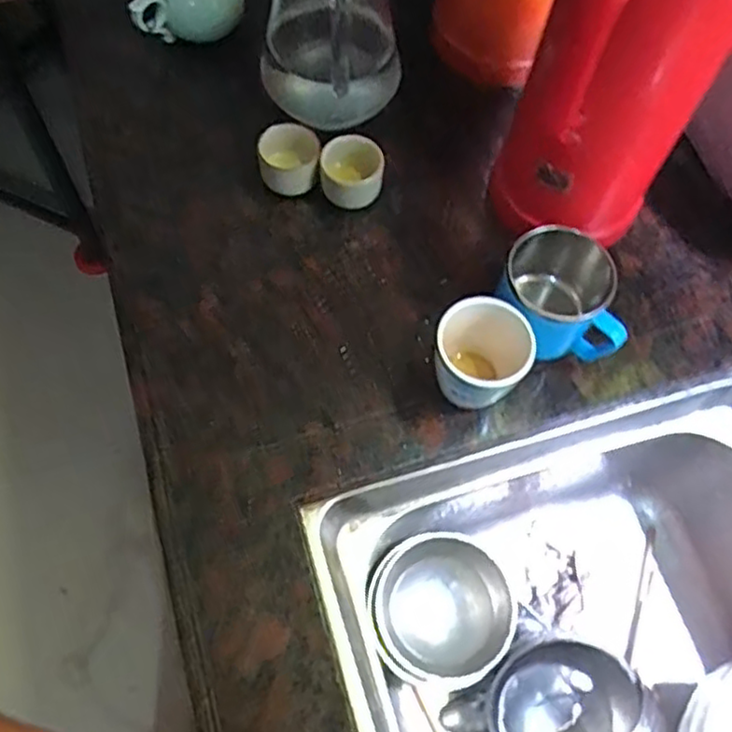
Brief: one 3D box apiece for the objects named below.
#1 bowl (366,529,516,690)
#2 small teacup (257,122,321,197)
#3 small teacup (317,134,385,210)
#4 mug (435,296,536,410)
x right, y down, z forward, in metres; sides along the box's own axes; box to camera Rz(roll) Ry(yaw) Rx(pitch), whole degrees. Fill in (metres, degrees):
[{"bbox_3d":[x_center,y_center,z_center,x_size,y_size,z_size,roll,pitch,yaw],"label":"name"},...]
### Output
[{"bbox_3d":[0.067,0.222,0.630,0.129,0.044,0.129,-25,68,-13],"label":"bowl"},{"bbox_3d":[-0.071,-0.188,0.634,0.058,0.047,0.052,1,65,-1],"label":"small teacup"},{"bbox_3d":[-0.013,-0.177,0.634,0.058,0.046,0.056,1,65,-2],"label":"small teacup"},{"bbox_3d":[0.087,-0.005,0.535,0.068,0.082,0.076,19,66,7],"label":"mug"}]

